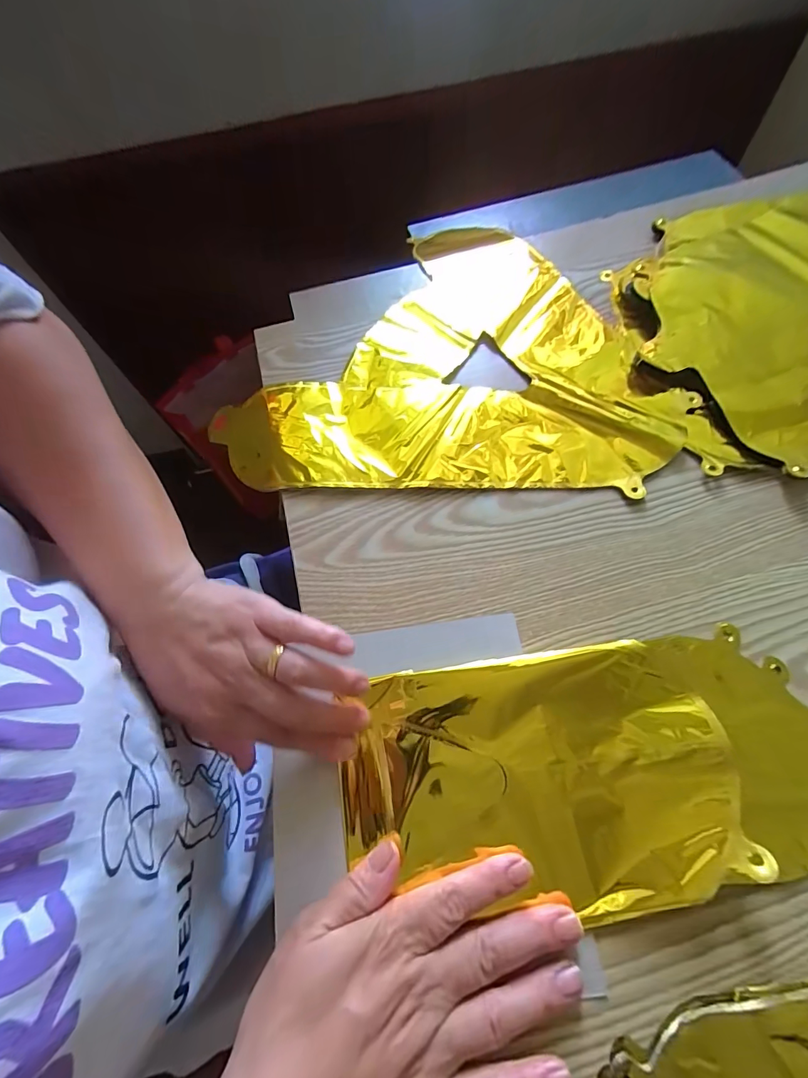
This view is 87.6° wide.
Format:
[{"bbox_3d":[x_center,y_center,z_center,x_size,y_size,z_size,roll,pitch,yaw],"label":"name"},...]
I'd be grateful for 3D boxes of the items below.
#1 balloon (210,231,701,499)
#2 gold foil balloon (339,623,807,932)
[{"bbox_3d":[0.039,-0.178,0.387,0.366,0.010,0.309,3,65,5],"label":"balloon"},{"bbox_3d":[0.121,0.128,0.242,0.304,0.019,0.130,-3,65,3],"label":"gold foil balloon"}]

